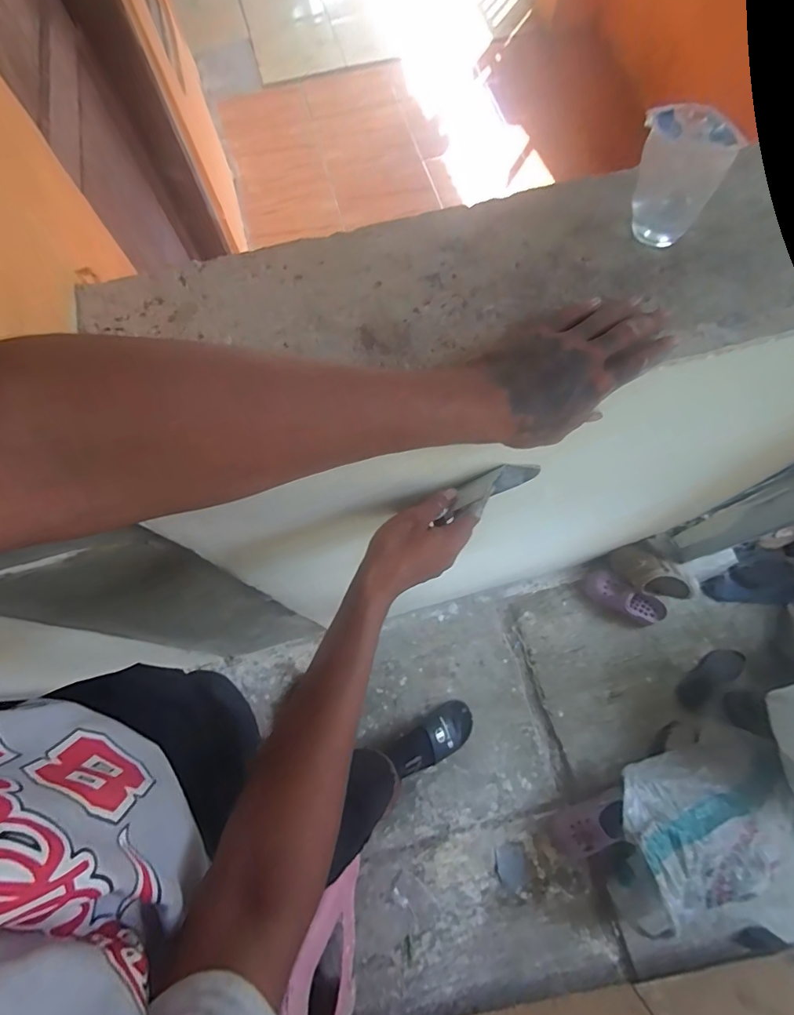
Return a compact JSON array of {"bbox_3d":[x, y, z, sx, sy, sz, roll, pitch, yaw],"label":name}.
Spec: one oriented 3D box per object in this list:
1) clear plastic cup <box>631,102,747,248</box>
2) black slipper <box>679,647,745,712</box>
[{"bbox_3d":[0.231,-0.276,0.377,0.069,0.082,0.066,34,74,13],"label":"clear plastic cup"},{"bbox_3d":[0.853,0.457,1.232,0.231,0.032,0.078,-29,71,-8],"label":"black slipper"}]

